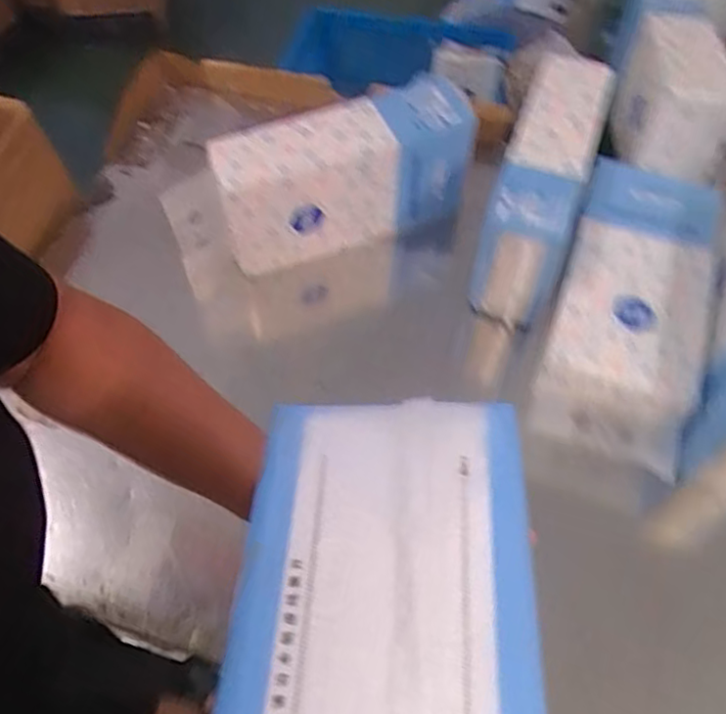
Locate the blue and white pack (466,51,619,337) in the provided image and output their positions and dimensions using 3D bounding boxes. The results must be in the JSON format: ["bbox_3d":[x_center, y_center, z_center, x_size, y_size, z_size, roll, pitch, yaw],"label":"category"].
[{"bbox_3d":[0.229,-0.224,0.829,0.095,0.143,0.341,17,60,11],"label":"blue and white pack"}]

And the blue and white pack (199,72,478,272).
[{"bbox_3d":[-0.030,-0.229,0.838,0.316,0.177,0.090,-20,60,-12],"label":"blue and white pack"}]

